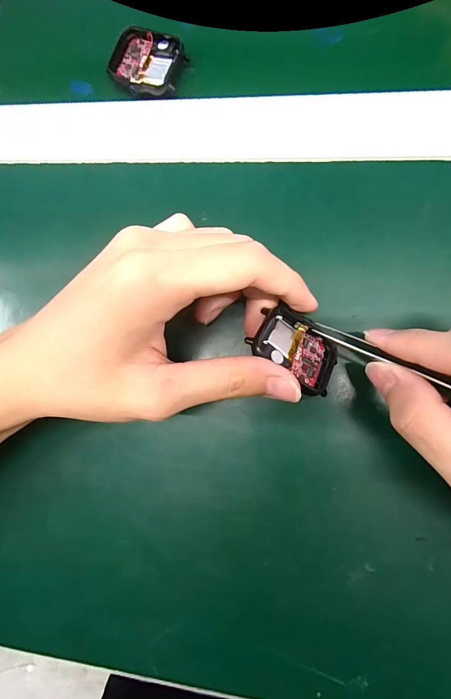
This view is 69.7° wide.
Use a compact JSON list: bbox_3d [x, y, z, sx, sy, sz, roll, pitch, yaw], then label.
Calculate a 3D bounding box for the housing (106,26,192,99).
[{"bbox_3d":[-0.049,-0.181,0.205,0.044,0.010,0.041,23,88,9],"label":"housing"}]

